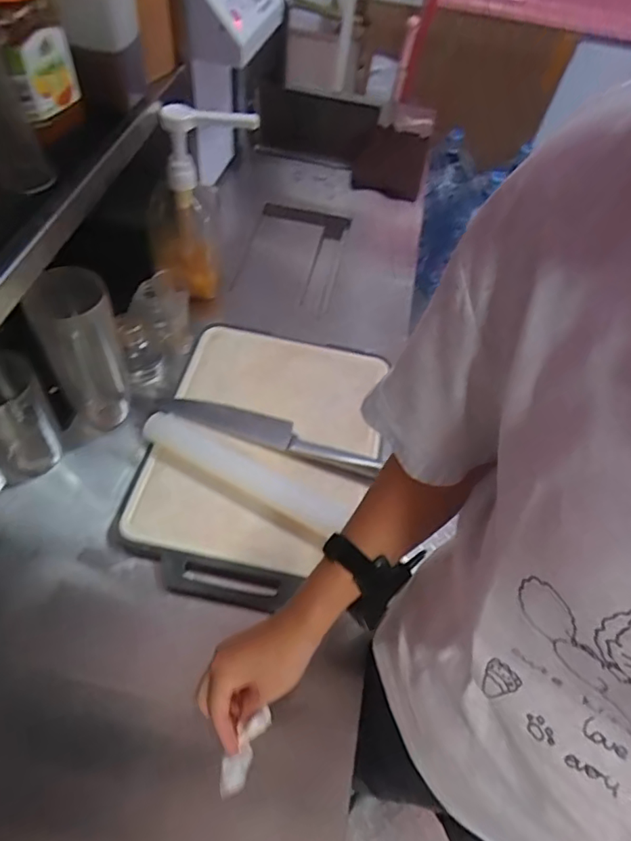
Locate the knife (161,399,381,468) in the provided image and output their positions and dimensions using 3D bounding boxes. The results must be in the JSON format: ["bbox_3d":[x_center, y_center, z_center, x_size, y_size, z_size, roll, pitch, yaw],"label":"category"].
[{"bbox_3d":[-0.060,0.013,0.718,0.293,0.014,0.050,14,54,5],"label":"knife"}]

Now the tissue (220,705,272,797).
[{"bbox_3d":[-0.064,0.293,0.473,0.025,0.021,0.074,23,76,11],"label":"tissue"}]

